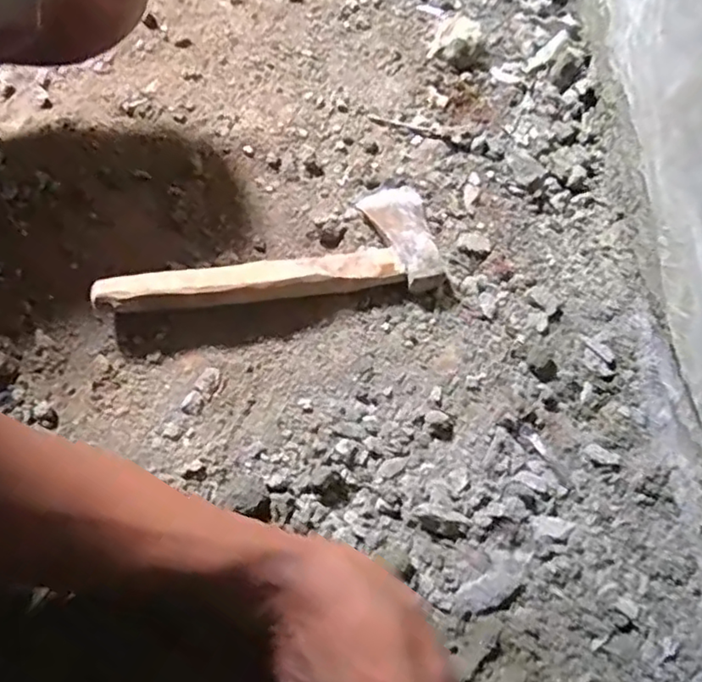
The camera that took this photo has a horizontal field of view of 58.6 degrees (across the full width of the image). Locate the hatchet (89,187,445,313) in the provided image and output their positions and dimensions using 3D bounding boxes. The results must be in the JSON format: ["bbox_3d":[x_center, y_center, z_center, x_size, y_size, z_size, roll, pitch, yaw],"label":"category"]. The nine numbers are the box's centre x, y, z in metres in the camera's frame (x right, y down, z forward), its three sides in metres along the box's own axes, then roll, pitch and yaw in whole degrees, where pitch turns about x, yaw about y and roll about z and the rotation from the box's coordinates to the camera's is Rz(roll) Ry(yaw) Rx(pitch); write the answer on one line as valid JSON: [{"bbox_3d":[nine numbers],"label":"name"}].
[{"bbox_3d":[-0.068,-0.078,0.526,0.281,0.043,0.101,-10,68,-6],"label":"hatchet"}]

